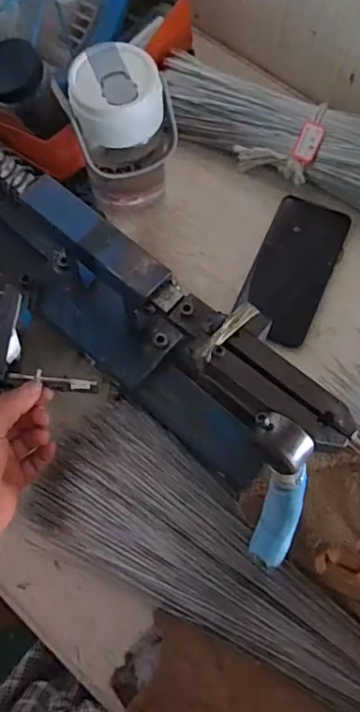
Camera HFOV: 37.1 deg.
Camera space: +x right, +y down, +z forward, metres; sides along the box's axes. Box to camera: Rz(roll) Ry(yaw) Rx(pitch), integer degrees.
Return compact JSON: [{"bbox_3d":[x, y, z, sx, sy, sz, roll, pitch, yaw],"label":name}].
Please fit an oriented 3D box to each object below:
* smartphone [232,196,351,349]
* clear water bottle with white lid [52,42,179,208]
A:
[{"bbox_3d":[0.118,-0.092,0.563,0.078,0.012,0.158,21,76,15],"label":"smartphone"},{"bbox_3d":[-0.057,-0.210,0.527,0.092,0.150,0.083,-26,73,-10],"label":"clear water bottle with white lid"}]

